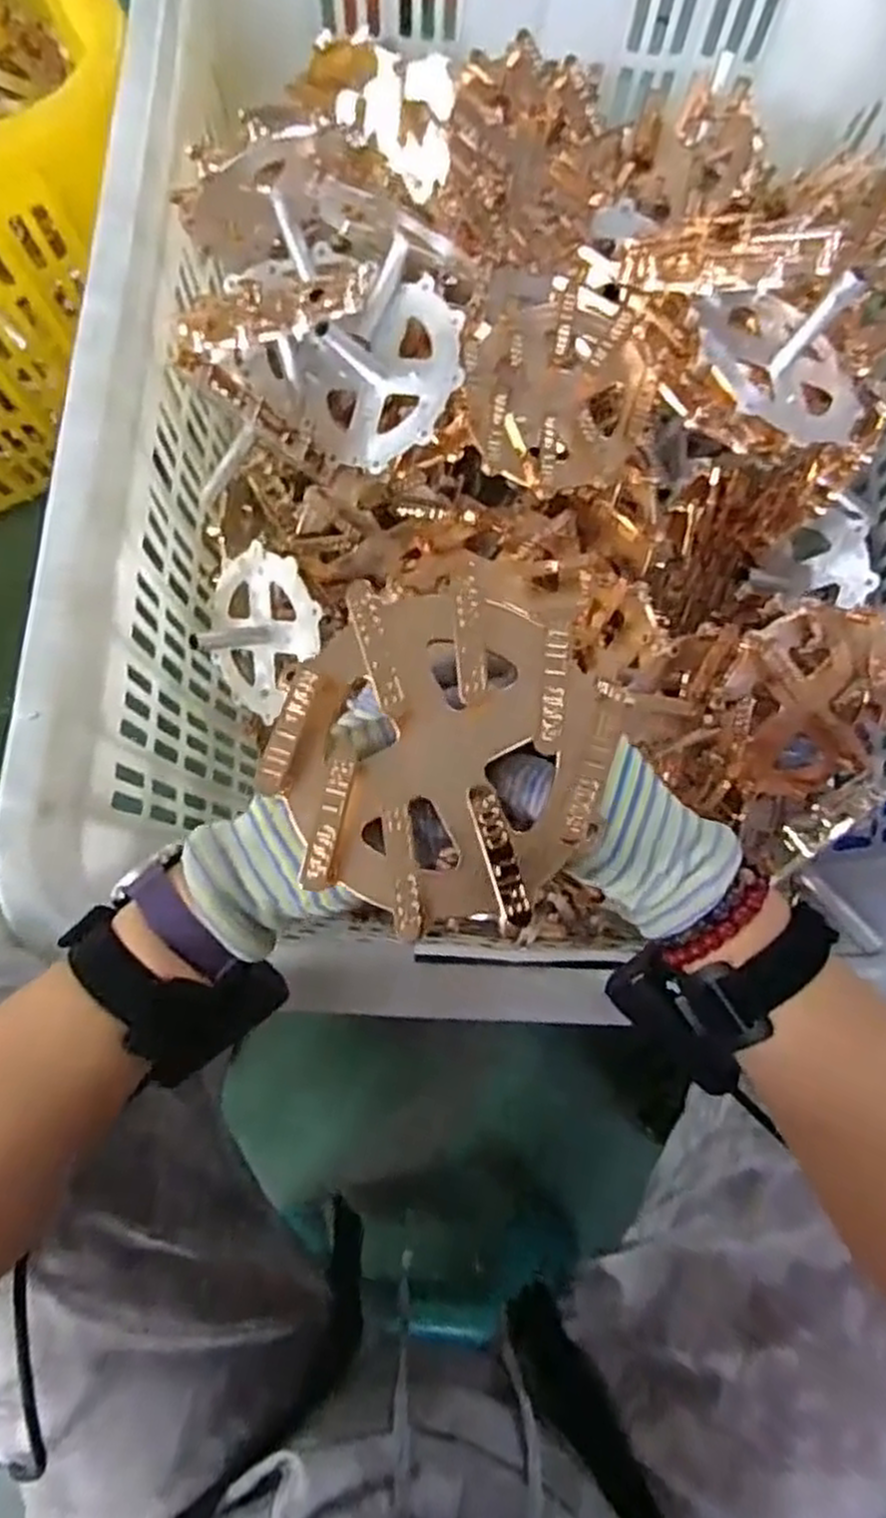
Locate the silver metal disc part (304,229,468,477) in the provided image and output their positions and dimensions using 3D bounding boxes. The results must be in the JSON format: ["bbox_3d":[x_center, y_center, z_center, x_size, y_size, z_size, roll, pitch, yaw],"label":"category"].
[{"bbox_3d":[-0.053,-0.274,0.555,0.132,0.072,0.132,-2,87,30],"label":"silver metal disc part"}]

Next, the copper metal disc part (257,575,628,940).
[{"bbox_3d":[-0.002,-0.001,0.318,0.116,0.046,0.124,26,80,4],"label":"copper metal disc part"}]

